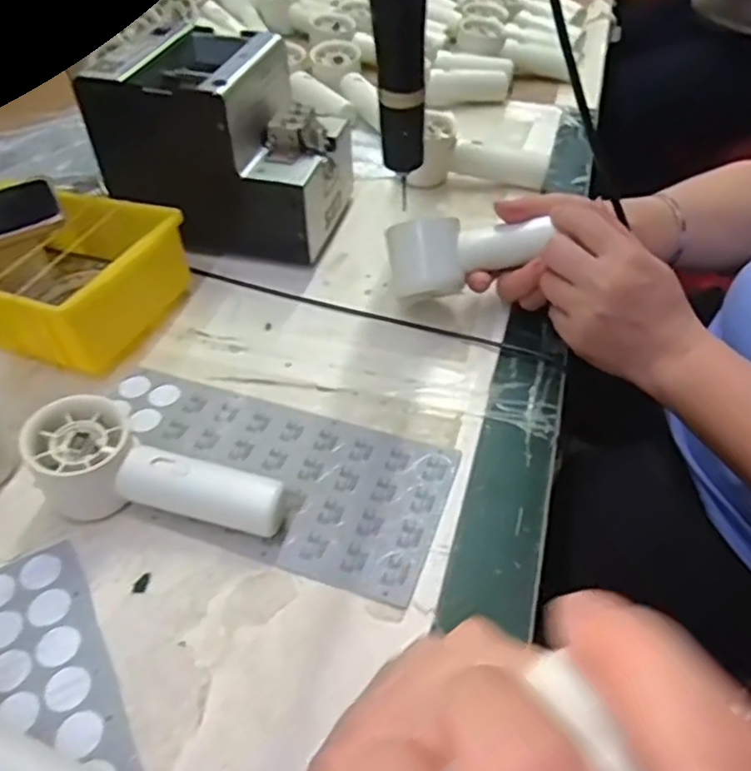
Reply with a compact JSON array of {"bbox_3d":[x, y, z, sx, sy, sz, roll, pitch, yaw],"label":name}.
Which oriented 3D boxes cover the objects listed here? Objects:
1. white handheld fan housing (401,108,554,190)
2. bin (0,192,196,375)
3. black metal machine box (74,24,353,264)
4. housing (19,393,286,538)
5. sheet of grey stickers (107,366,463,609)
[{"bbox_3d":[0.097,-0.216,0.639,0.133,0.047,0.060,15,48,16],"label":"white handheld fan housing"},{"bbox_3d":[-0.248,-0.087,0.520,0.165,0.068,0.138,20,50,19],"label":"bin"},{"bbox_3d":[-0.121,-0.205,0.576,0.176,0.146,0.132,13,48,13],"label":"black metal machine box"},{"bbox_3d":[-0.125,0.050,0.392,0.146,0.055,0.057,6,47,7],"label":"housing"},{"bbox_3d":[-0.077,0.054,0.426,0.241,0.007,0.107,15,50,15],"label":"sheet of grey stickers"}]

